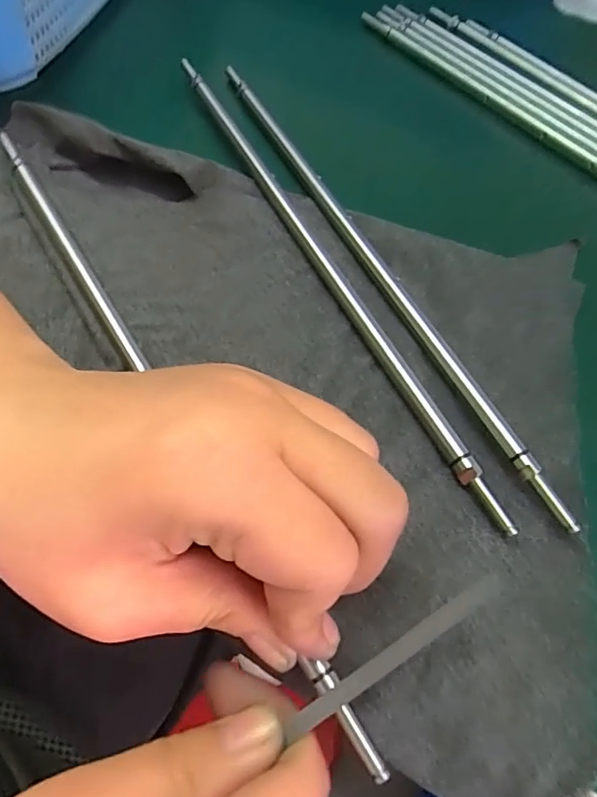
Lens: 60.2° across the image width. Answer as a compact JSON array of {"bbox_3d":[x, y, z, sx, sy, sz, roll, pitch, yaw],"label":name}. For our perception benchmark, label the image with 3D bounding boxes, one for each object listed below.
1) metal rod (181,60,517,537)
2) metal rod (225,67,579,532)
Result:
[{"bbox_3d":[0.005,-0.065,0.212,0.007,0.007,0.265,-23,64,-14],"label":"metal rod"},{"bbox_3d":[0.023,-0.066,0.215,0.005,0.011,0.269,-22,64,-14],"label":"metal rod"}]

